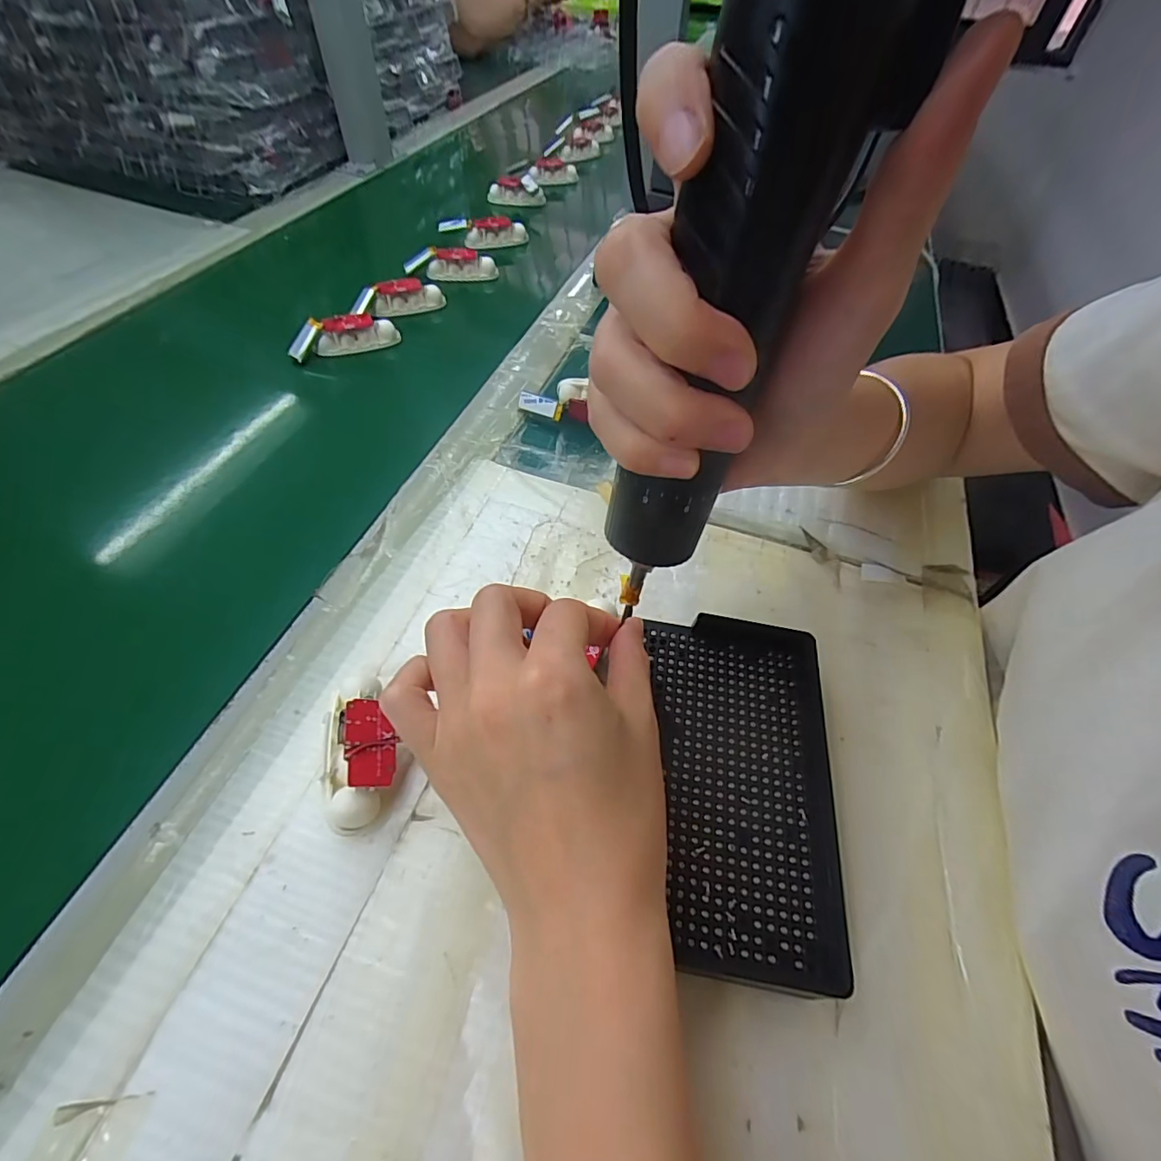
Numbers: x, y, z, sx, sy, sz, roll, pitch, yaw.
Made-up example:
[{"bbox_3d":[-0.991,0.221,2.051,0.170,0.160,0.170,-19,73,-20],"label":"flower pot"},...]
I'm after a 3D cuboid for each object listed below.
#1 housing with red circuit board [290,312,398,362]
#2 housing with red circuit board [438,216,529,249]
[{"bbox_3d":[-0.186,-0.194,0.414,0.081,0.024,0.016,-22,58,-19],"label":"housing with red circuit board"},{"bbox_3d":[-0.100,-0.366,0.548,0.090,0.027,0.018,-10,55,-12],"label":"housing with red circuit board"}]

